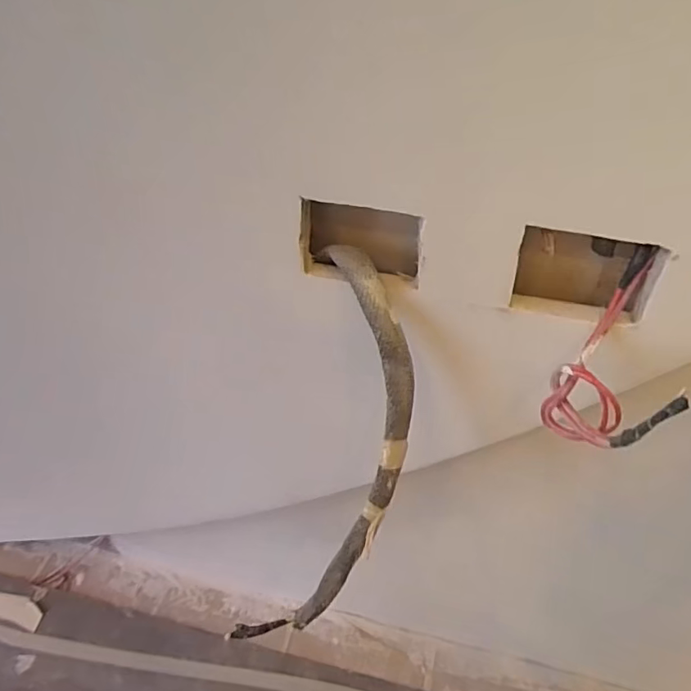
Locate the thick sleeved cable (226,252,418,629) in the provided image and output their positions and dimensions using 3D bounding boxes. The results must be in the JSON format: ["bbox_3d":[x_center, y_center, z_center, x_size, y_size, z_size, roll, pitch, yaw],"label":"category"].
[{"bbox_3d":[-0.005,0.074,0.361,0.087,0.273,0.026,10,5,10],"label":"thick sleeved cable"}]

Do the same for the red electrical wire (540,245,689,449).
[{"bbox_3d":[0.154,0.009,0.306,0.055,0.088,0.110,19,44,19],"label":"red electrical wire"}]

